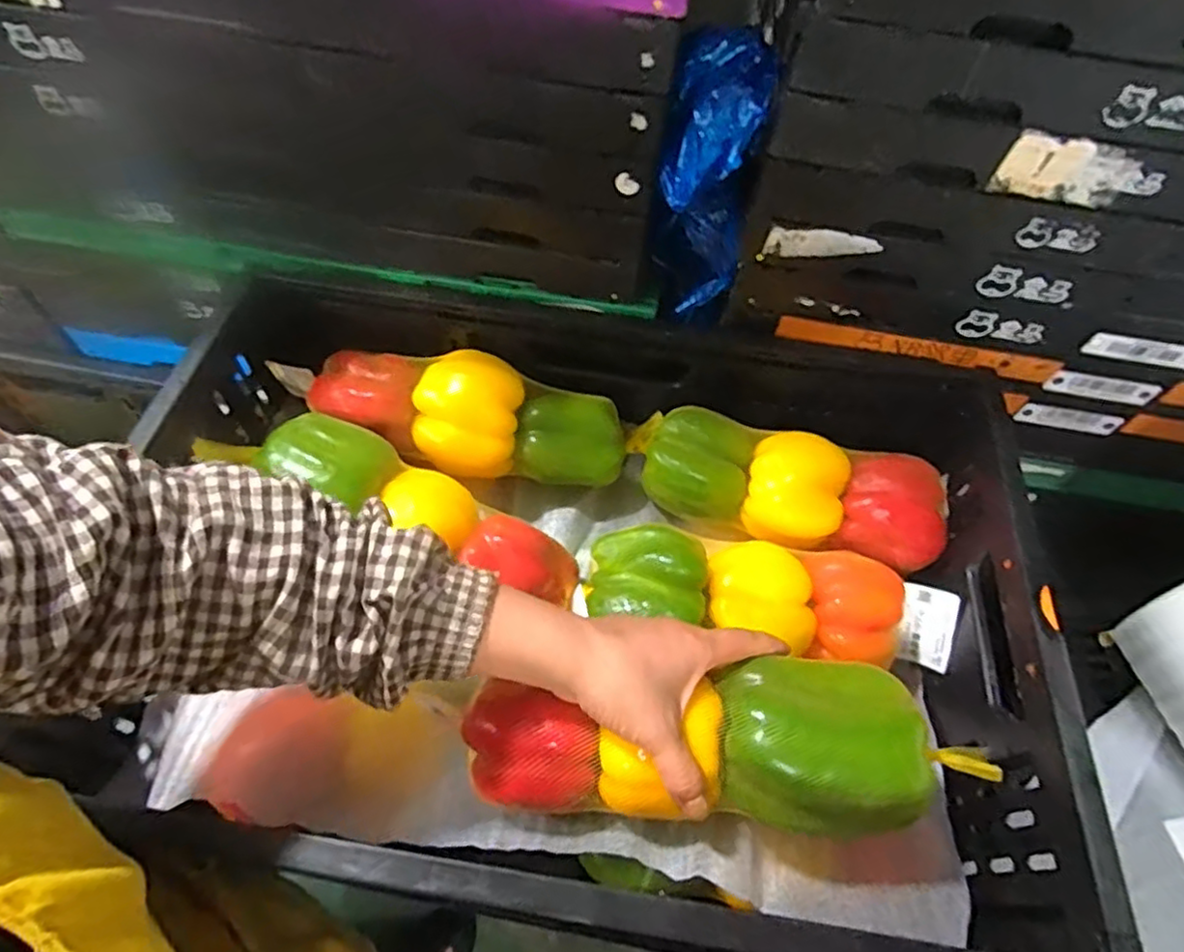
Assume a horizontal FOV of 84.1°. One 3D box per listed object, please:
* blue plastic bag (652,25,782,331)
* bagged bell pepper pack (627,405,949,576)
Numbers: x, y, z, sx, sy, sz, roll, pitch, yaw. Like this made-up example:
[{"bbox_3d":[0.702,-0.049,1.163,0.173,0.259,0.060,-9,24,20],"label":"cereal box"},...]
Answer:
[{"bbox_3d":[0.078,-0.195,0.457,0.067,0.204,0.064,9,57,3],"label":"blue plastic bag"},{"bbox_3d":[0.153,0.007,0.535,0.251,0.066,0.084,16,57,7],"label":"bagged bell pepper pack"}]

